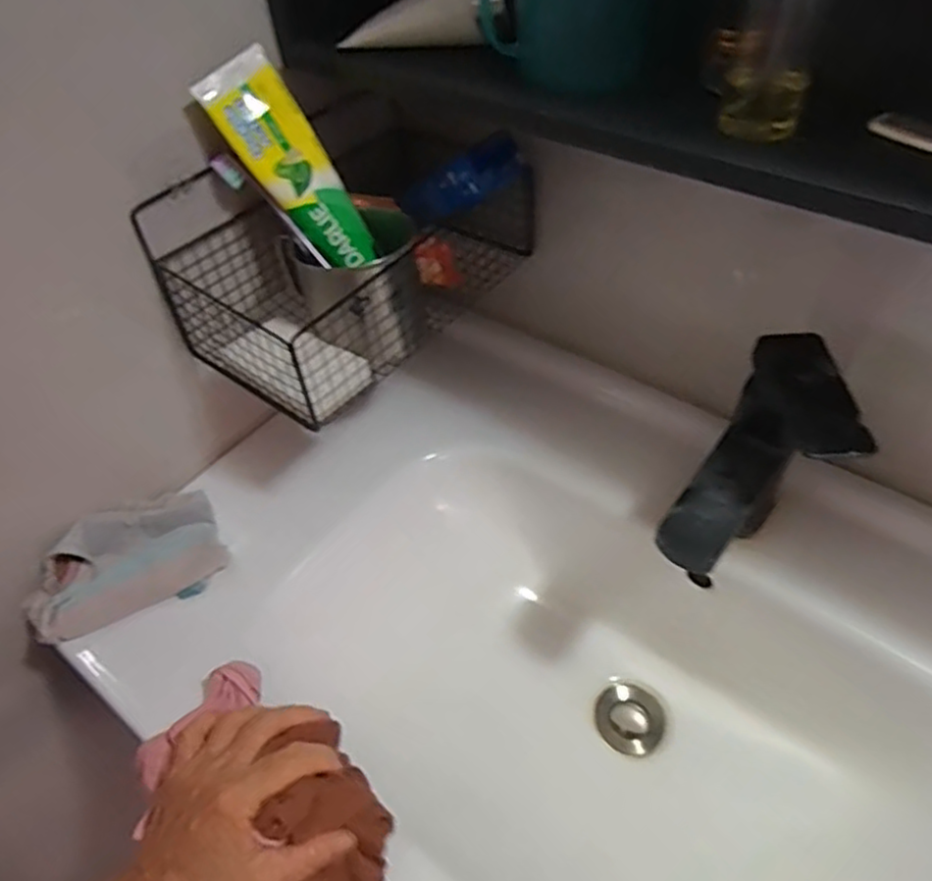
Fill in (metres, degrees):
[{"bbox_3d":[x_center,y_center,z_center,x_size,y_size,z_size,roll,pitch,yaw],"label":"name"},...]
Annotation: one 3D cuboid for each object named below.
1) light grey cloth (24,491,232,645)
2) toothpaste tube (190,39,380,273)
[{"bbox_3d":[-0.272,0.094,0.553,0.145,0.044,0.097,-25,51,-17],"label":"light grey cloth"},{"bbox_3d":[-0.125,-0.197,0.516,0.055,0.160,0.035,-41,28,-10],"label":"toothpaste tube"}]

